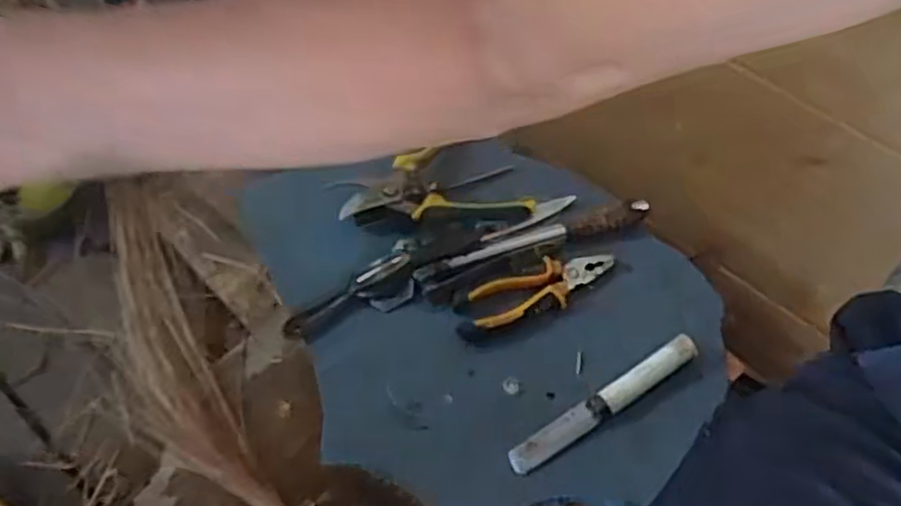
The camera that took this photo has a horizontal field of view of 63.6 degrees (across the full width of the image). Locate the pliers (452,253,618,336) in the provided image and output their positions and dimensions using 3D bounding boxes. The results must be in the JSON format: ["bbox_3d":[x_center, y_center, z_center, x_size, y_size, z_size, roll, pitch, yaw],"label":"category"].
[{"bbox_3d":[0.078,0.033,0.660,0.157,0.016,0.044,-18,60,-9],"label":"pliers"}]

